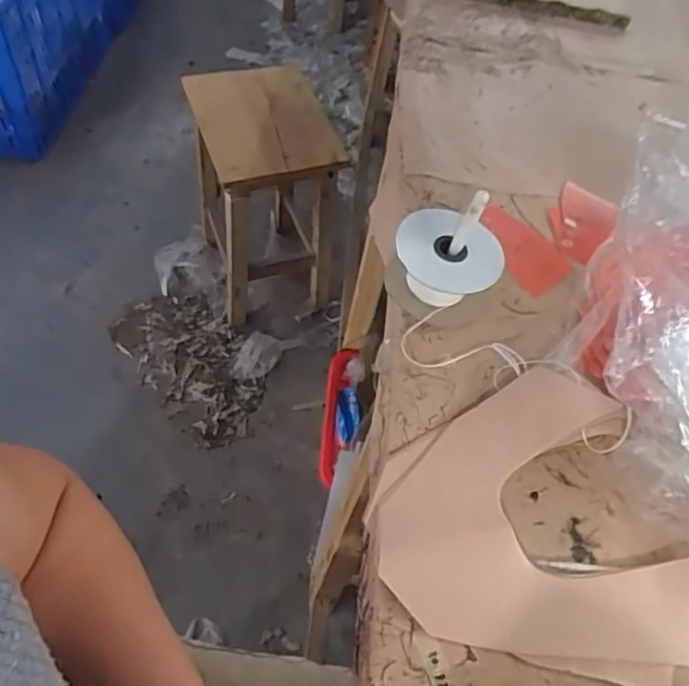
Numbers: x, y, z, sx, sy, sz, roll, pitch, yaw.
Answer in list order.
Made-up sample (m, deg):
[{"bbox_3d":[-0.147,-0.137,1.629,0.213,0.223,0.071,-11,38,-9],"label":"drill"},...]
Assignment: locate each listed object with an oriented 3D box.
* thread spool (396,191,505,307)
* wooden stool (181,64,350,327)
[{"bbox_3d":[0.089,-0.078,0.512,0.085,0.108,0.067,17,55,4],"label":"thread spool"},{"bbox_3d":[-0.170,-0.295,1.313,0.250,0.461,0.284,-13,58,-16],"label":"wooden stool"}]

